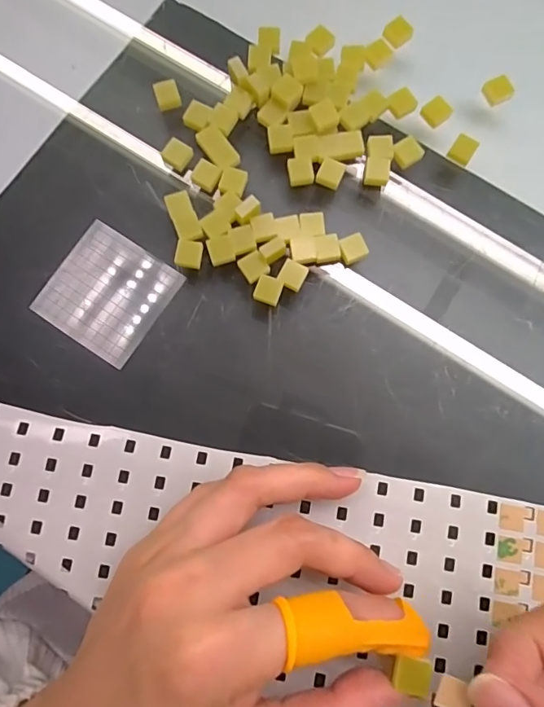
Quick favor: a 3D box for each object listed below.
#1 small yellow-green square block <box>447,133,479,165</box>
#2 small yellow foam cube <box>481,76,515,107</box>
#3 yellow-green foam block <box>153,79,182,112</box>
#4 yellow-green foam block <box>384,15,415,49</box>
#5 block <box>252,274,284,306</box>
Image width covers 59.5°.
[{"bbox_3d":[0.085,-0.090,0.210,0.010,0.005,0.011,30,81,5],"label":"small yellow-green square block"},{"bbox_3d":[0.102,-0.119,0.215,0.012,0.005,0.011,-25,81,-5],"label":"small yellow foam cube"},{"bbox_3d":[-0.047,-0.117,0.215,0.011,0.006,0.011,-23,81,-4],"label":"yellow-green foam block"},{"bbox_3d":[0.058,-0.149,0.221,0.013,0.006,0.010,-40,83,-7],"label":"yellow-green foam block"},{"bbox_3d":[-0.001,-0.027,0.200,0.010,0.006,0.011,19,80,3],"label":"block"}]

